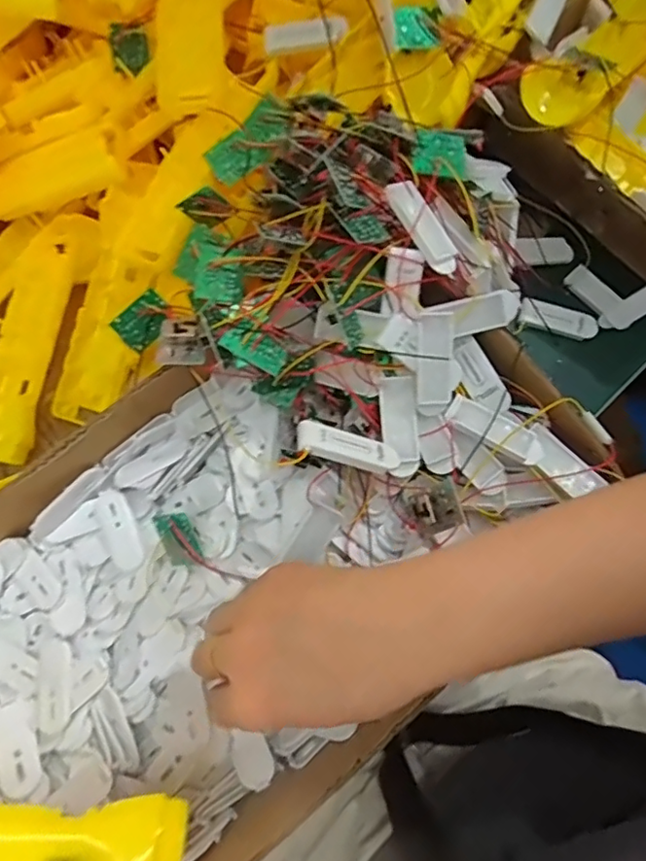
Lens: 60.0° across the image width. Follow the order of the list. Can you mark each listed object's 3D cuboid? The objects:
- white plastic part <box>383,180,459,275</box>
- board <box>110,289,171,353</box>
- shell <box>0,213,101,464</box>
[{"bbox_3d":[0.058,-0.116,0.316,0.021,0.009,0.059,-35,93,-9],"label":"white plastic part"},{"bbox_3d":[-0.110,-0.068,0.346,0.035,0.006,0.025,-42,116,1],"label":"board"},{"bbox_3d":[-0.205,-0.070,0.407,0.050,0.026,0.187,11,74,3],"label":"shell"}]

